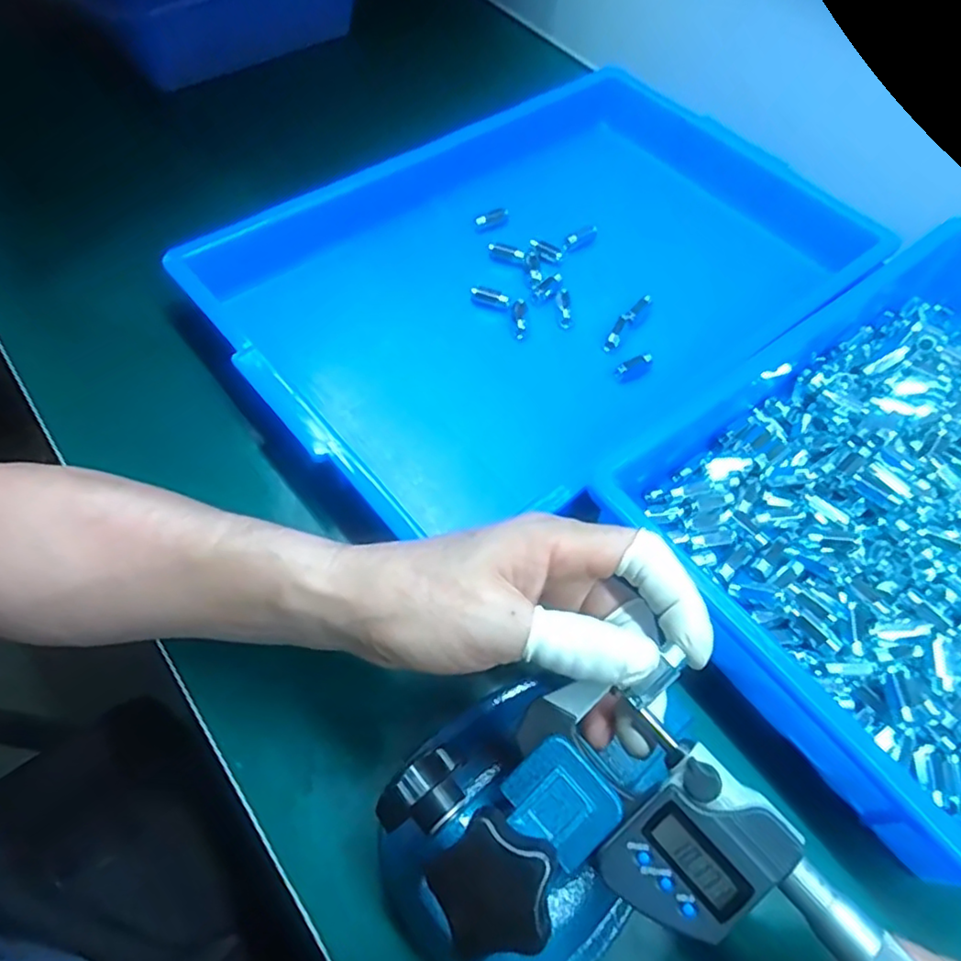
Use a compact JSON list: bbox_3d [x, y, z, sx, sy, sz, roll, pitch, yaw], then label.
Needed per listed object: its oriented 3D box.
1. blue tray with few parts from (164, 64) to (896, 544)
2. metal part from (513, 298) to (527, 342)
[{"bbox_3d":[0.052,-0.156,0.458,0.444,0.063,0.272,-35,66,-18],"label":"blue tray with few parts"},{"bbox_3d":[0.027,-0.112,0.440,0.009,0.010,0.031,0,73,0],"label":"metal part"}]

